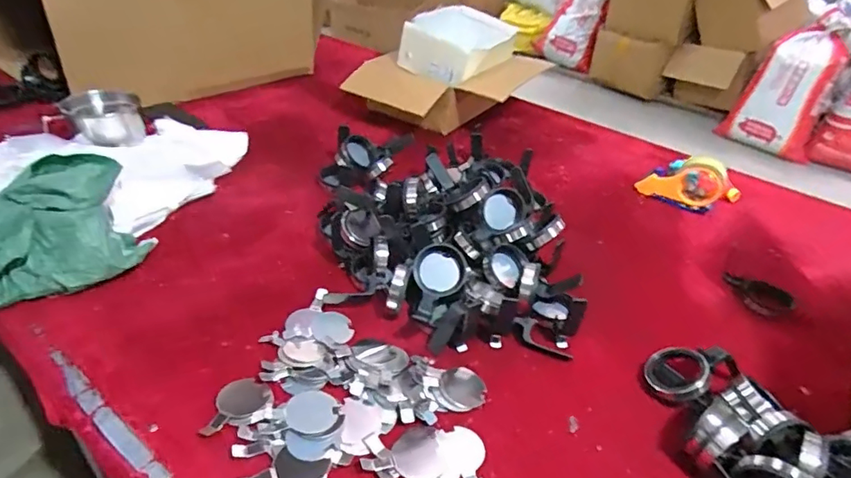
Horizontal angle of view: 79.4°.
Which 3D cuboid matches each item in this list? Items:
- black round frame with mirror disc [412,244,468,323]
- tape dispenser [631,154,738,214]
[{"bbox_3d":[0.012,0.055,0.699,0.071,0.022,0.108,34,69,7],"label":"black round frame with mirror disc"},{"bbox_3d":[0.552,-0.120,1.062,0.193,0.083,0.107,23,39,20],"label":"tape dispenser"}]

